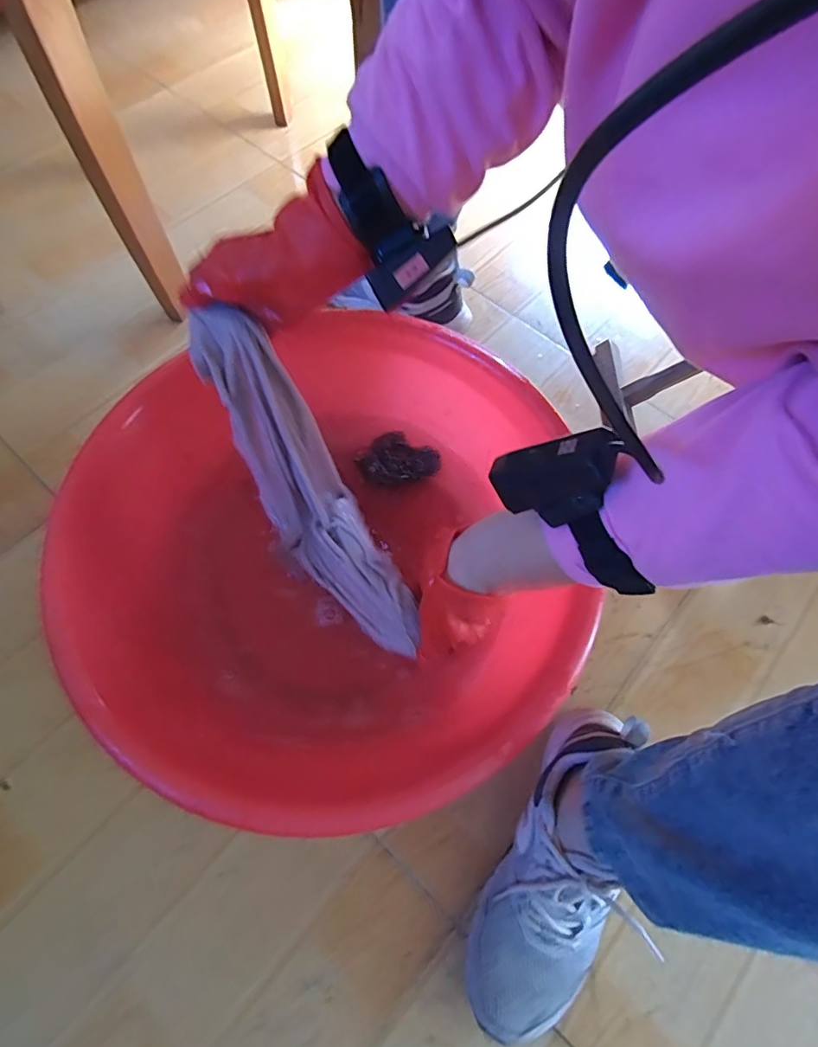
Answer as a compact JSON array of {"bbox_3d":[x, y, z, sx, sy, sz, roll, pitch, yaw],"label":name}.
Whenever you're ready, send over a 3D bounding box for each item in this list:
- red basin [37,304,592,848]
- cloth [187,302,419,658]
[{"bbox_3d":[-0.084,0.024,0.502,0.423,0.159,0.454,-3,66,-3],"label":"red basin"},{"bbox_3d":[-0.097,-0.035,0.477,0.077,0.153,0.312,-31,98,-14],"label":"cloth"}]

